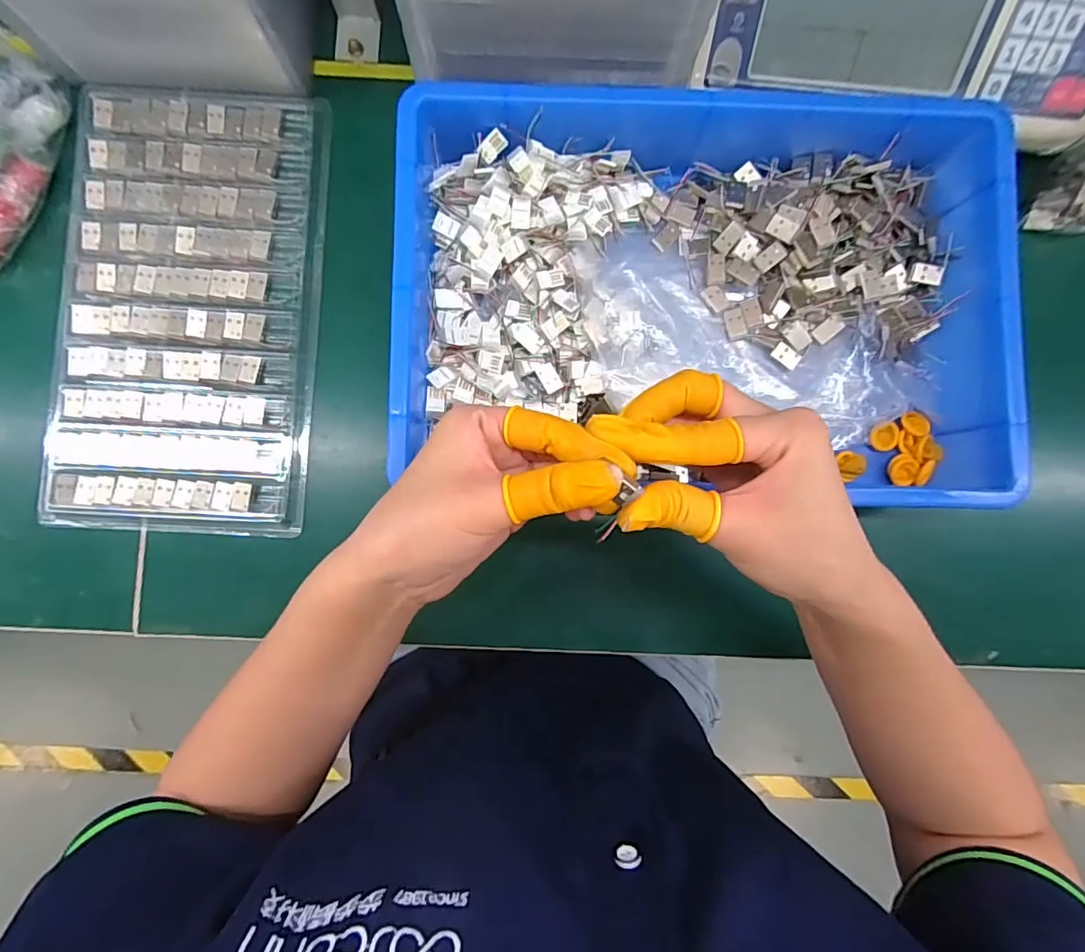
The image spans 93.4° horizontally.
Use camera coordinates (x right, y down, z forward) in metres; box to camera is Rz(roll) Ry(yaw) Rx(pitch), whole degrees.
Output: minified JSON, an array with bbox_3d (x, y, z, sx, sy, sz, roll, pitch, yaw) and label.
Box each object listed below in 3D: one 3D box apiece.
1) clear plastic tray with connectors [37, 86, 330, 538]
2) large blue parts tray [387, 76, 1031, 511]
[{"bbox_3d":[-0.232,-0.110,0.334,0.161,0.011,0.290,4,87,-2],"label":"clear plastic tray with connectors"},{"bbox_3d":[0.095,-0.112,0.322,0.362,0.059,0.246,2,87,-2],"label":"large blue parts tray"}]

